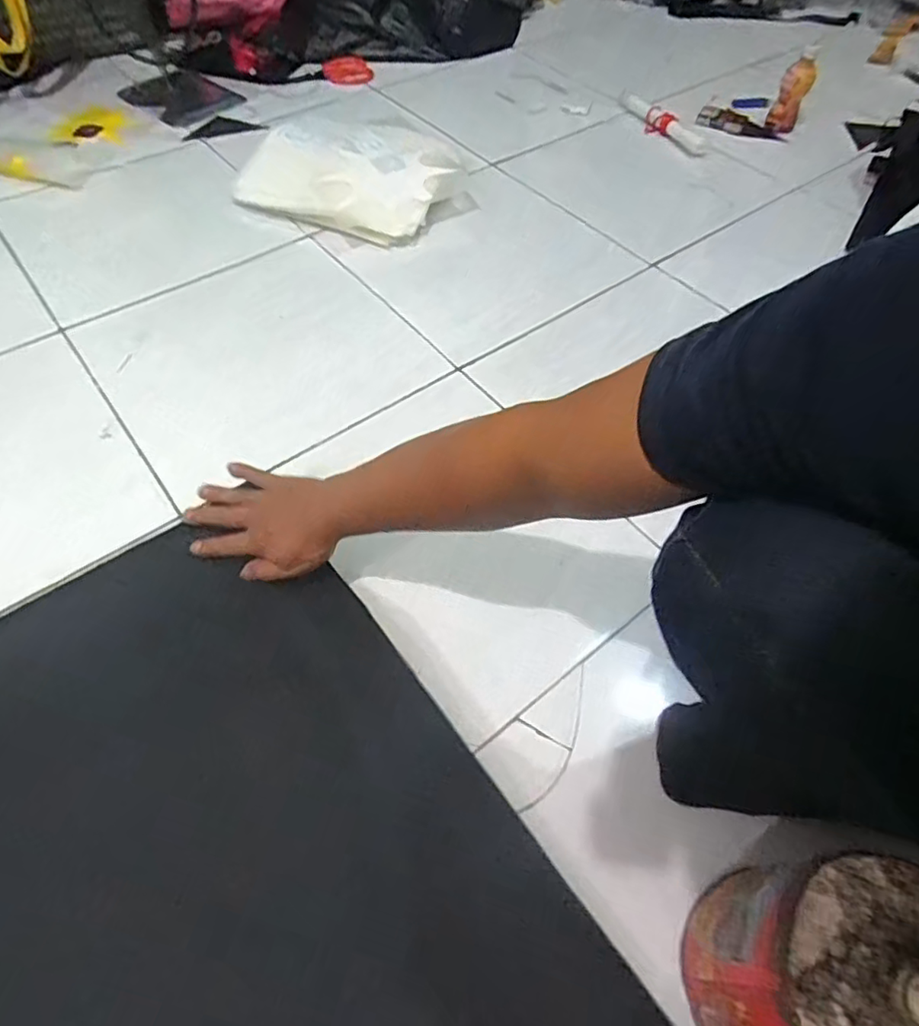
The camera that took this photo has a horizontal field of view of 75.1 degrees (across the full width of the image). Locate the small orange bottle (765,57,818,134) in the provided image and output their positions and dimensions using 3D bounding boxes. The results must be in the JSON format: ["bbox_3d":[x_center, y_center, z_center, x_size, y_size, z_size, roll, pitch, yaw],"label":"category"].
[{"bbox_3d":[0.683,-0.859,1.227,0.059,0.112,0.064,23,59,12],"label":"small orange bottle"}]

